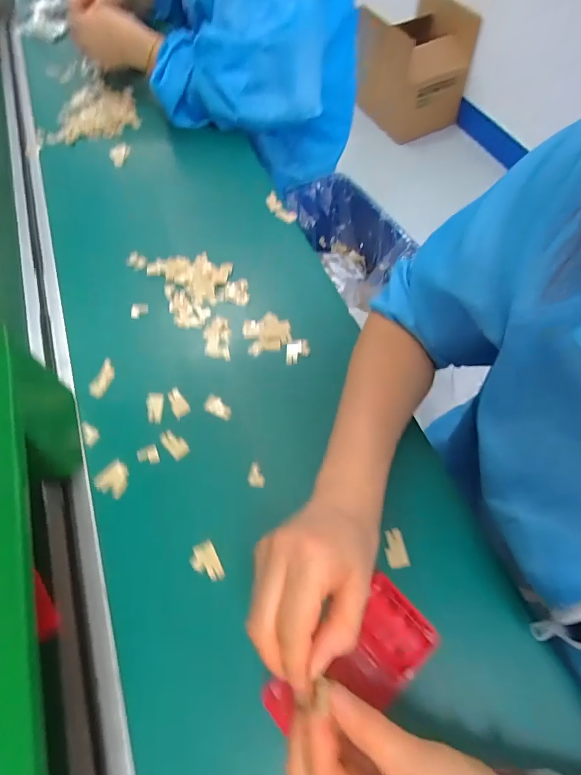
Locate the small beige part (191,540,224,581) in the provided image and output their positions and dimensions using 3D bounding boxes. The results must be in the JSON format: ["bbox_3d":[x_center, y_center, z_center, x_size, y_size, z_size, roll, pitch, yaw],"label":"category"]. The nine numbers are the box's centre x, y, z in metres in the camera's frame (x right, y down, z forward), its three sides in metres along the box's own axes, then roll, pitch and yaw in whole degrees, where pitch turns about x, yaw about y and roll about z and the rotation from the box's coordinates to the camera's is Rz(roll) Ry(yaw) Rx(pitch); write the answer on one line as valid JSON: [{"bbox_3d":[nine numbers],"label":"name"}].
[{"bbox_3d":[-0.069,0.144,0.343,0.022,0.004,0.033,-27,63,-11],"label":"small beige part"}]

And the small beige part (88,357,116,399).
[{"bbox_3d":[-0.197,-0.011,0.440,0.015,0.007,0.047,7,62,8],"label":"small beige part"}]

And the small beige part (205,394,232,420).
[{"bbox_3d":[-0.072,0.020,0.419,0.028,0.010,0.016,21,64,14],"label":"small beige part"}]

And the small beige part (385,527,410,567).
[{"bbox_3d":[0.086,0.133,0.344,0.017,0.004,0.029,-10,61,-2],"label":"small beige part"}]

